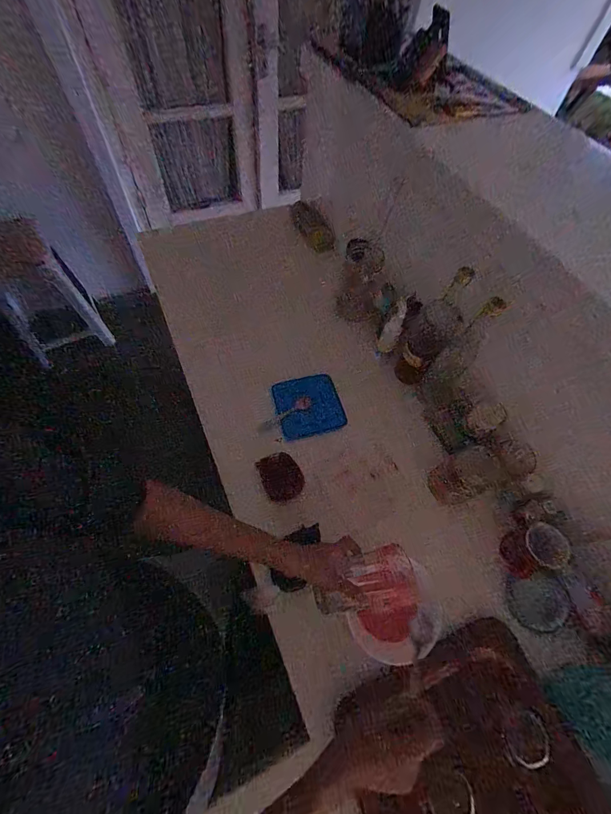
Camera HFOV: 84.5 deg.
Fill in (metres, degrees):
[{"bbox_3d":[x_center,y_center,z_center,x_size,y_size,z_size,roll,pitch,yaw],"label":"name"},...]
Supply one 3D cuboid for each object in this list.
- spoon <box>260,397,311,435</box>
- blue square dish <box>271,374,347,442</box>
[{"bbox_3d":[-0.043,0.015,0.703,0.126,0.014,0.024,-29,66,-19],"label":"spoon"},{"bbox_3d":[0.008,-0.001,0.716,0.137,0.011,0.125,-15,84,-12],"label":"blue square dish"}]

